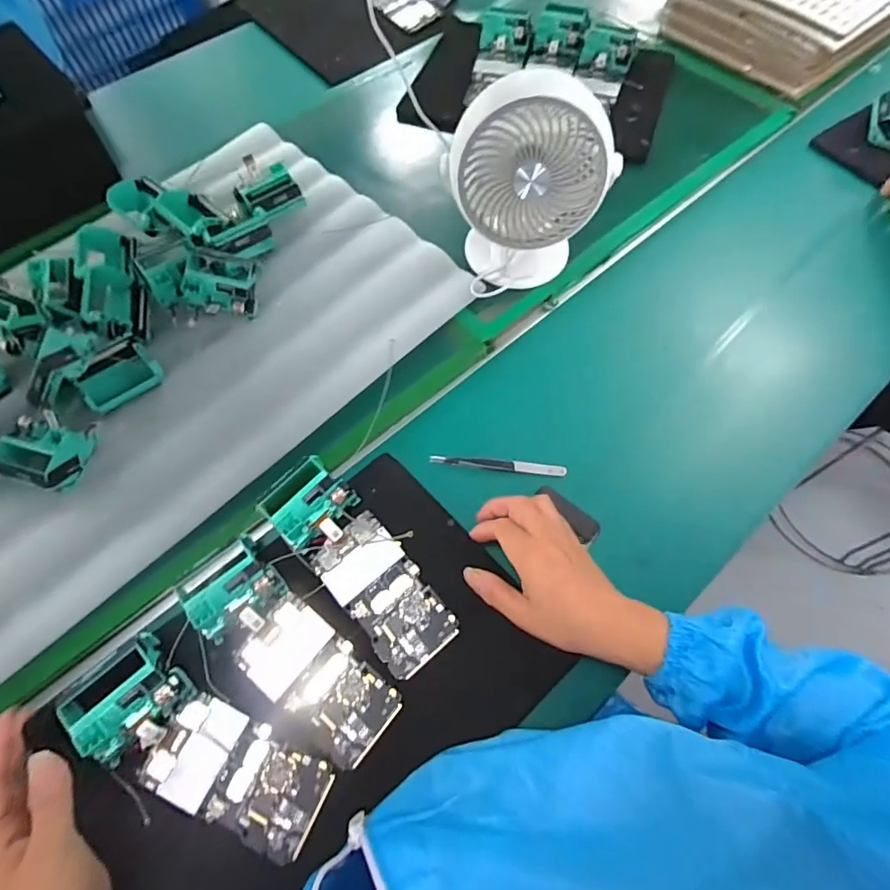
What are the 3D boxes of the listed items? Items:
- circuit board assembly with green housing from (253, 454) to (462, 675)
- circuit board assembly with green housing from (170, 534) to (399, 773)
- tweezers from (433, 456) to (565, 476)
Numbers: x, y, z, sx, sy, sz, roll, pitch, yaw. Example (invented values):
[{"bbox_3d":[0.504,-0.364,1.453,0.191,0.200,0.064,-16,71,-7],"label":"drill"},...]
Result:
[{"bbox_3d":[-0.072,0.095,0.432,0.067,0.035,0.186,-39,69,-16],"label":"circuit board assembly with green housing"},{"bbox_3d":[-0.125,0.155,0.404,0.190,0.044,0.067,39,71,18],"label":"circuit board assembly with green housing"},{"bbox_3d":[0.051,0.019,0.499,0.127,0.010,0.011,6,64,5],"label":"tweezers"}]

